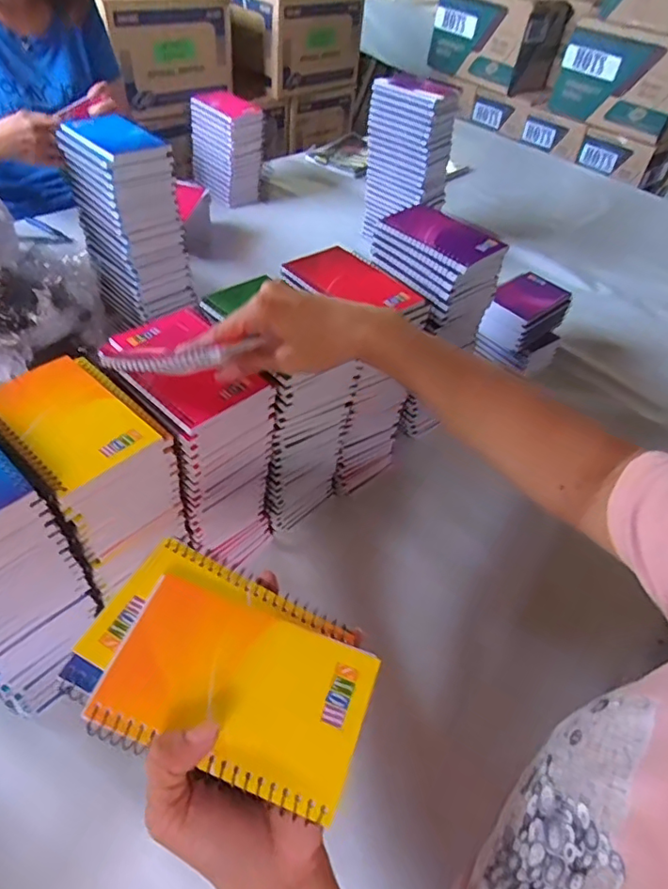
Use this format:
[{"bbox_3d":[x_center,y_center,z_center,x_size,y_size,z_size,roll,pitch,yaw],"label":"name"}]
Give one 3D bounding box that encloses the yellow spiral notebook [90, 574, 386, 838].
[{"bbox_3d":[-0.051,0.127,0.283,0.132,0.009,0.082,18,49,10],"label":"yellow spiral notebook"}]

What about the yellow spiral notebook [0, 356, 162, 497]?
[{"bbox_3d":[-0.201,-0.020,0.408,0.119,0.011,0.079,36,54,23],"label":"yellow spiral notebook"}]

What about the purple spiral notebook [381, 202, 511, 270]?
[{"bbox_3d":[0.123,-0.246,0.624,0.128,0.012,0.085,37,54,25],"label":"purple spiral notebook"}]

